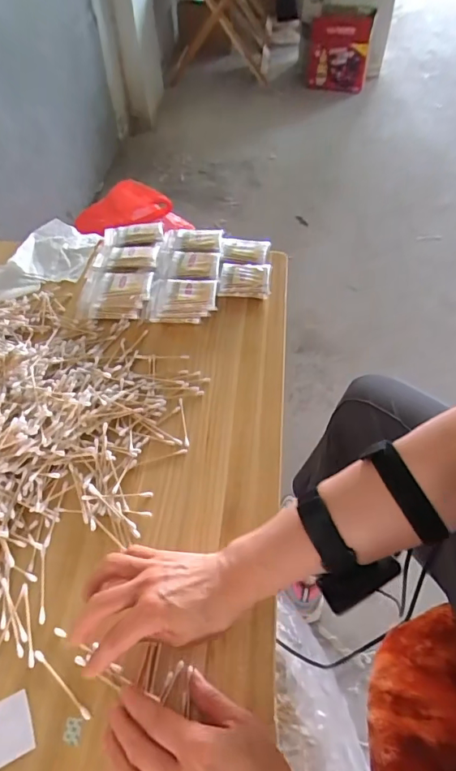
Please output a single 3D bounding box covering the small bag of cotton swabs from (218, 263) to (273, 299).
[{"bbox_3d":[0.027,-0.167,0.725,0.081,0.032,0.056,1,51,3],"label":"small bag of cotton swabs"}]

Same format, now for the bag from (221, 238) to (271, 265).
[{"bbox_3d":[0.028,-0.222,0.760,0.078,0.024,0.052,4,51,6],"label":"bag"}]

